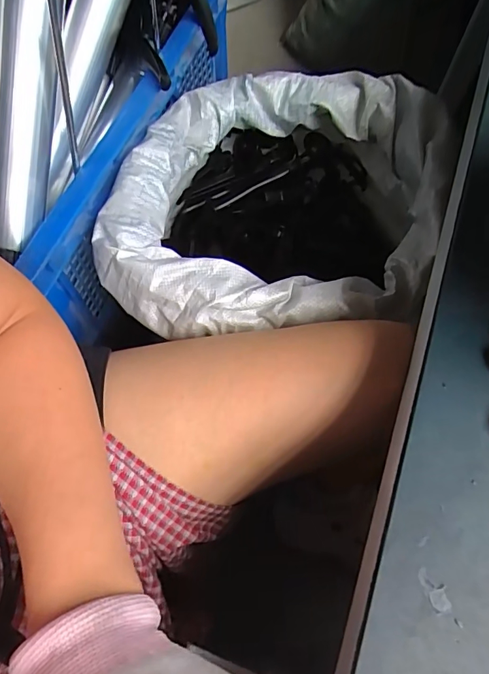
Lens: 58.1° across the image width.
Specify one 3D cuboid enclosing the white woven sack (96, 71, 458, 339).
[{"bbox_3d":[0.032,-0.116,0.527,0.307,0.231,0.324,12,66,4],"label":"white woven sack"}]

